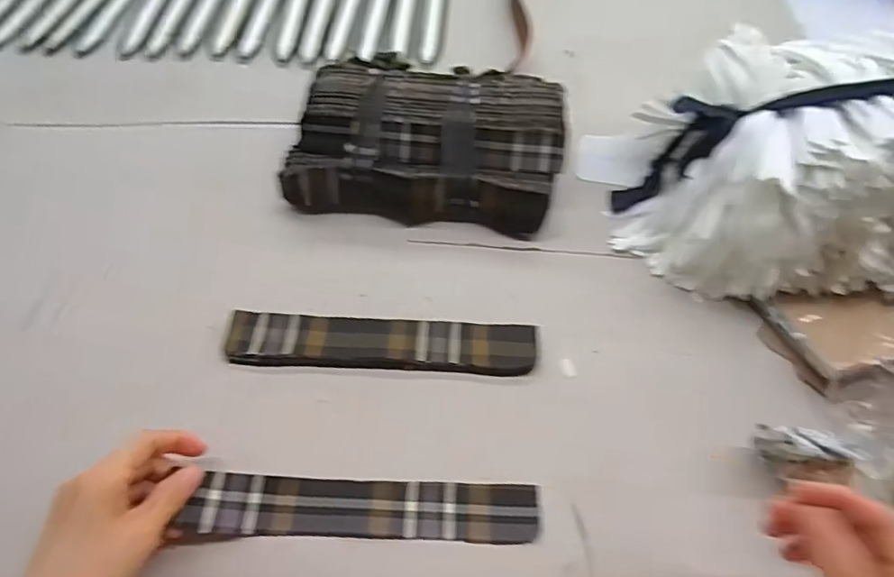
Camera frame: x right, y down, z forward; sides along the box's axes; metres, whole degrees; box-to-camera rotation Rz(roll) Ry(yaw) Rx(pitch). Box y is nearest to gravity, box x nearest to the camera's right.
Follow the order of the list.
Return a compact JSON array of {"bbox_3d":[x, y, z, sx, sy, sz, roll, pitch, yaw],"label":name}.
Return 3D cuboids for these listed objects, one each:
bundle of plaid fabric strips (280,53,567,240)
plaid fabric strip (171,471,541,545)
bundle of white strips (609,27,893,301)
[{"bbox_3d":[-0.017,-0.164,0.579,0.274,0.074,0.196,5,55,2],"label":"bundle of plaid fabric strips"},{"bbox_3d":[-0.056,0.156,0.393,0.241,0.011,0.040,3,51,-2],"label":"plaid fabric strip"},{"bbox_3d":[0.358,-0.118,0.498,0.368,0.165,0.241,8,55,4],"label":"bundle of white strips"}]

